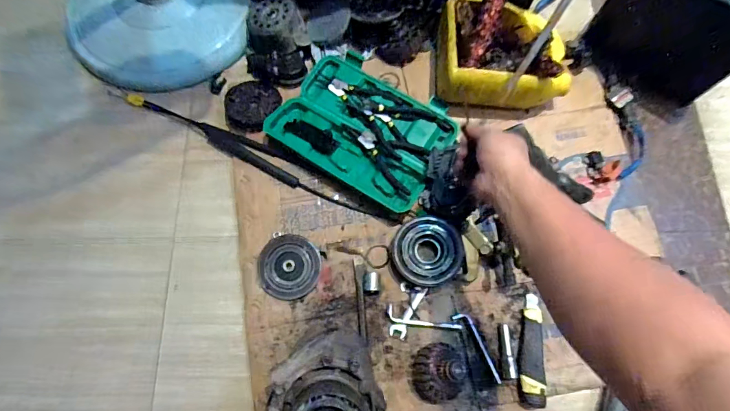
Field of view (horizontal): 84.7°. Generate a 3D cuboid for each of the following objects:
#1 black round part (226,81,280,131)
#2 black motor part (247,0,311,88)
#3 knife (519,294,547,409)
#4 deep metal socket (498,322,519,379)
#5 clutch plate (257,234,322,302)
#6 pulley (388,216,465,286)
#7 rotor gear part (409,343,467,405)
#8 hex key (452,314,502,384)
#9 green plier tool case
[{"bbox_3d":[-0.209,-0.186,0.751,0.099,0.019,0.103,-6,74,0],"label":"black round part"},{"bbox_3d":[-0.170,-0.312,0.774,0.125,0.077,0.164,5,75,3],"label":"black motor part"},{"bbox_3d":[0.261,0.224,0.623,0.034,0.022,0.166,6,75,3],"label":"knife"},{"bbox_3d":[0.223,0.227,0.624,0.020,0.015,0.080,0,75,2],"label":"deep metal socket"},{"bbox_3d":[-0.126,0.102,0.670,0.099,0.016,0.106,0,75,2],"label":"clutch plate"},{"bbox_3d":[0.100,0.077,0.655,0.114,0.045,0.108,-5,74,0],"label":"pulley"},{"bbox_3d":[0.108,0.249,0.602,0.078,0.058,0.075,0,75,2],"label":"rotor gear part"},{"bbox_3d":[0.182,0.220,0.631,0.023,0.006,0.117,-33,76,-7],"label":"hex key"},{"bbox_3d":[-0.002,-0.142,0.727,0.302,0.032,0.224,33,76,10],"label":"green plier tool case"}]

